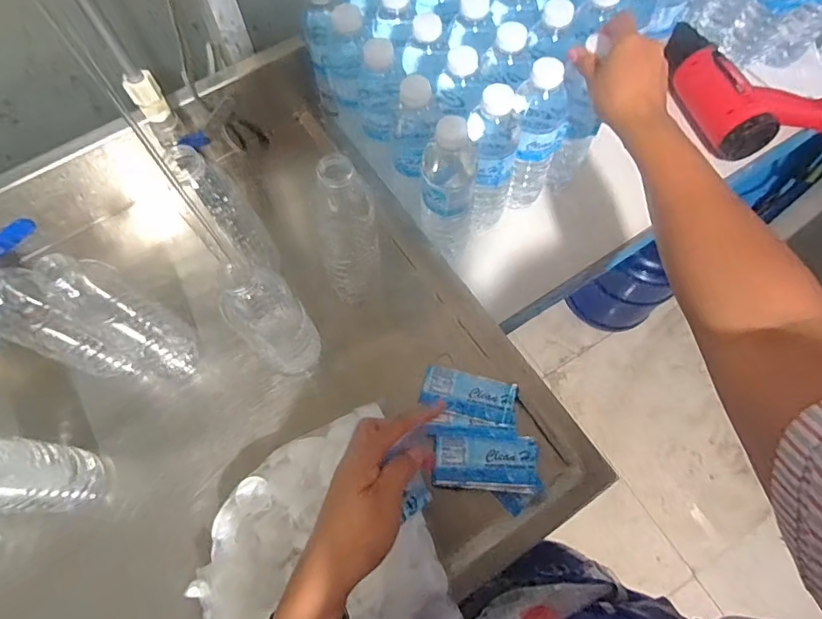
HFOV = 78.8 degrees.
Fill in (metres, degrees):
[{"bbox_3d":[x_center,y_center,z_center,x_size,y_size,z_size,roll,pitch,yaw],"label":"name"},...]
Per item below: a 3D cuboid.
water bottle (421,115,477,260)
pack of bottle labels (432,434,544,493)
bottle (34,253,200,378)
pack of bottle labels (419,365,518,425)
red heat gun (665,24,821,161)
[{"bbox_3d":[0.042,-0.127,0.569,0.056,0.211,0.051,5,67,3],"label":"water bottle"},{"bbox_3d":[0.076,0.154,0.503,0.102,0.008,0.053,2,67,2],"label":"pack of bottle labels"},{"bbox_3d":[-0.283,0.012,0.506,0.063,0.191,0.059,28,69,33],"label":"bottle"},{"bbox_3d":[0.064,0.092,0.542,0.101,0.007,0.045,14,68,12],"label":"pack of bottle labels"},{"bbox_3d":[0.476,-0.320,0.706,0.173,0.073,0.204,-18,68,-7],"label":"red heat gun"}]

